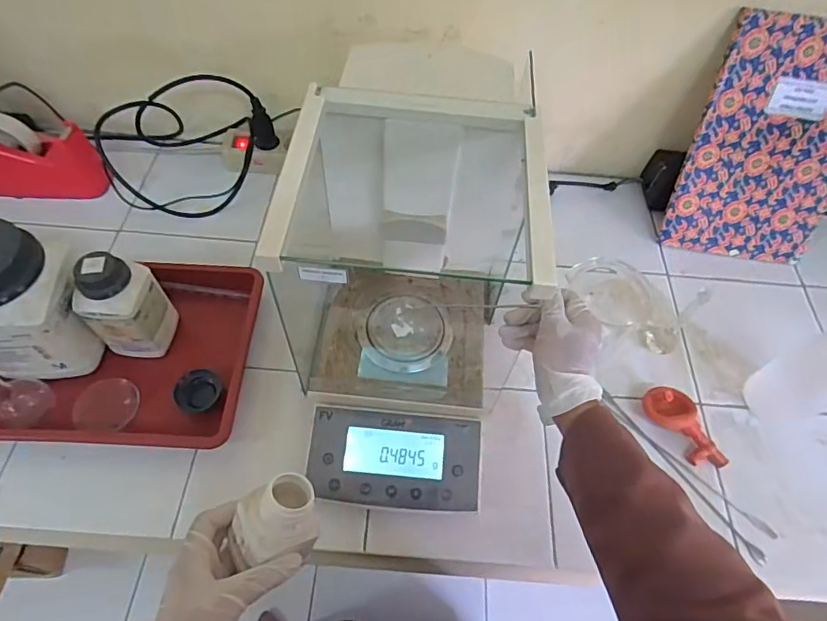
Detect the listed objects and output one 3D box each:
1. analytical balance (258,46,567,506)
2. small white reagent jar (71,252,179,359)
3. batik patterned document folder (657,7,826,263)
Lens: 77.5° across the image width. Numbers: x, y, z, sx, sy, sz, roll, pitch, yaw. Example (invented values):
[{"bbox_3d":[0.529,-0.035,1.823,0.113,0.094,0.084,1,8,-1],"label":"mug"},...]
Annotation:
[{"bbox_3d":[-0.024,0.006,0.521,0.240,0.303,0.309,5,57,0],"label":"analytical balance"},{"bbox_3d":[-0.337,-0.003,0.598,0.071,0.149,0.067,3,57,-2],"label":"small white reagent jar"},{"bbox_3d":[0.500,-0.226,0.714,0.220,0.307,0.013,8,27,0],"label":"batik patterned document folder"}]

